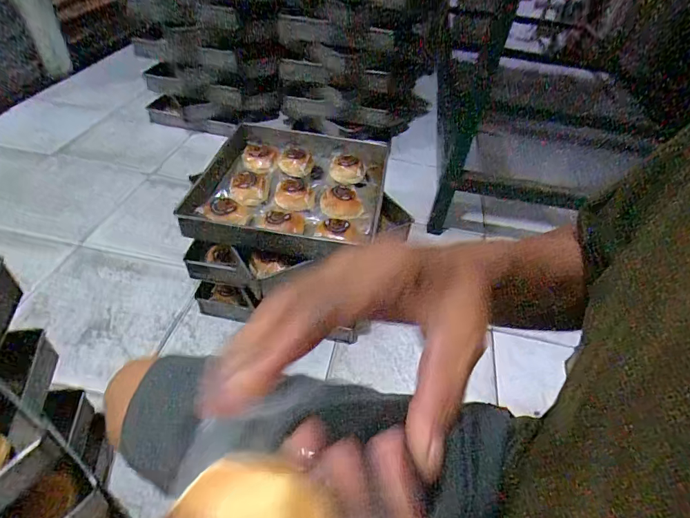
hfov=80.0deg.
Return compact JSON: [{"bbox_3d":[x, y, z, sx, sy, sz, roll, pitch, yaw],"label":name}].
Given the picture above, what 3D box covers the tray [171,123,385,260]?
[{"bbox_3d":[-0.124,-0.180,0.990,0.417,0.081,0.433,10,44,3],"label":"tray"}]

